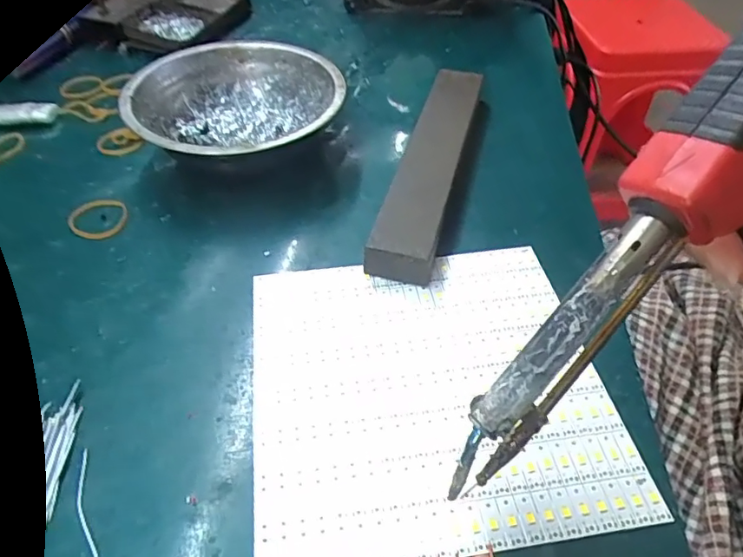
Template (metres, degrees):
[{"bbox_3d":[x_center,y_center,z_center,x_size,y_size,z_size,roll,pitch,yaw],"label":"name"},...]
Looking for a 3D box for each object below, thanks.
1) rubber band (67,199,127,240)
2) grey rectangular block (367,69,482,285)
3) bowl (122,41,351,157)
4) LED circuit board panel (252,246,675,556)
[{"bbox_3d":[-0.148,-0.032,0.292,0.030,0.005,0.031,-27,52,-23],"label":"rubber band"},{"bbox_3d":[0.036,-0.067,0.313,0.032,0.026,0.186,12,48,11],"label":"grey rectangular block"},{"bbox_3d":[-0.080,-0.098,0.329,0.122,0.046,0.122,0,47,0],"label":"bowl"},{"bbox_3d":[0.023,0.042,0.224,0.140,0.004,0.136,-7,47,-6],"label":"LED circuit board panel"}]

